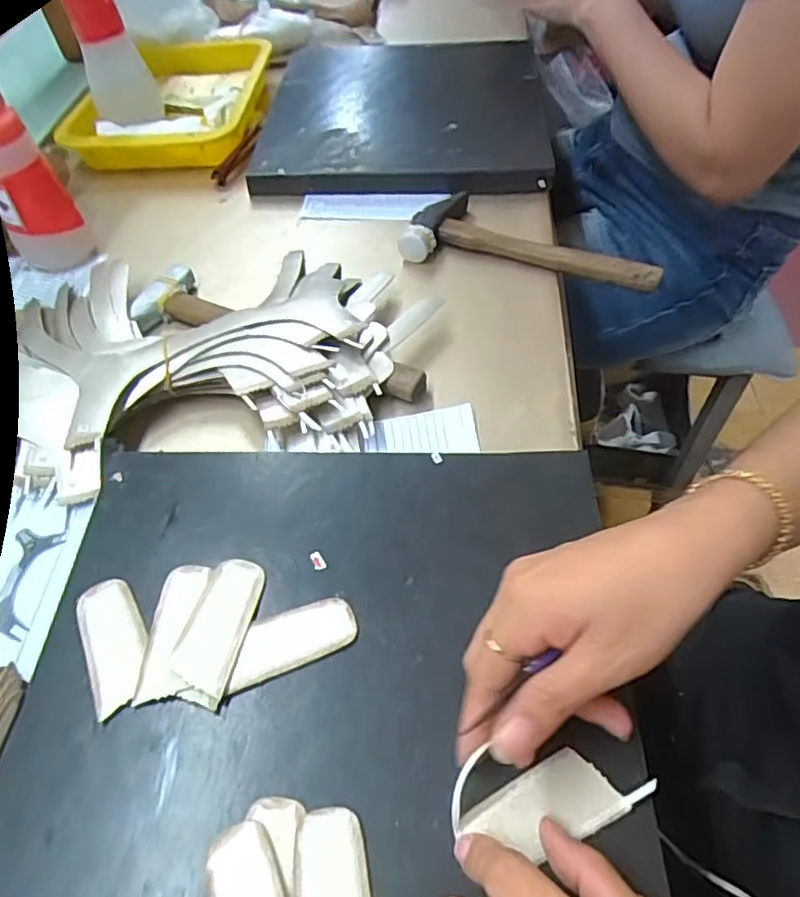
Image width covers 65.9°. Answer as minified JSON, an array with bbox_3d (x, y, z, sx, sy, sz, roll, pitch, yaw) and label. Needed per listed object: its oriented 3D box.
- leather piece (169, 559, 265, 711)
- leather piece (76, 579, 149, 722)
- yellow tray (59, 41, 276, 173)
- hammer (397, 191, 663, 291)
[{"bbox_3d":[-0.096,0.094,0.325,0.030,0.006,0.076,8,53,8],"label":"leather piece"},{"bbox_3d":[-0.151,0.101,0.325,0.032,0.004,0.070,-25,56,-16],"label":"leather piece"},{"bbox_3d":[-0.251,-0.410,0.719,0.181,0.043,0.256,4,53,5],"label":"yellow tray"},{"bbox_3d":[0.117,-0.189,0.544,0.216,0.024,0.091,13,54,11],"label":"hammer"}]

